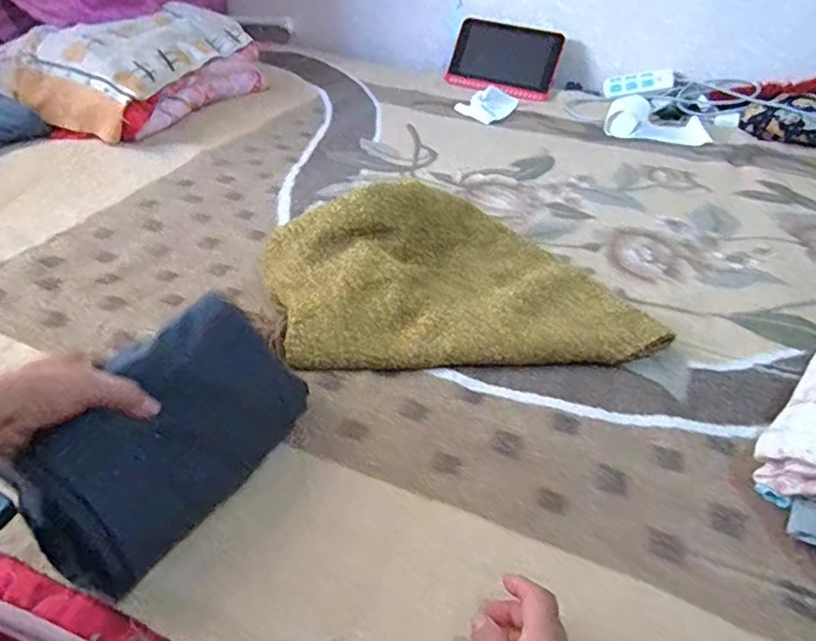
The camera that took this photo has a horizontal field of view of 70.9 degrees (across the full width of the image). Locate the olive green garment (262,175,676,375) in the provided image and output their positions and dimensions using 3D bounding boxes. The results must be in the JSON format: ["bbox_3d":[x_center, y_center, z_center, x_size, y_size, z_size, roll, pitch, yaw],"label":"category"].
[{"bbox_3d":[0.056,-0.072,0.787,0.502,0.092,0.341,-3,37,-11],"label":"olive green garment"}]

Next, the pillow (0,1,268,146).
[{"bbox_3d":[-0.642,-0.593,1.329,0.411,0.170,0.559,15,38,13],"label":"pillow"}]

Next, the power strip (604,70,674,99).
[{"bbox_3d":[0.652,-0.667,1.626,0.182,0.029,0.071,-2,75,21],"label":"power strip"}]

